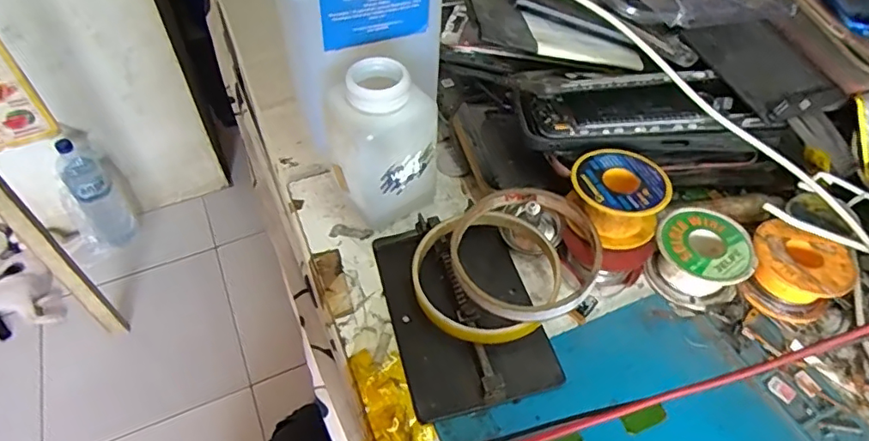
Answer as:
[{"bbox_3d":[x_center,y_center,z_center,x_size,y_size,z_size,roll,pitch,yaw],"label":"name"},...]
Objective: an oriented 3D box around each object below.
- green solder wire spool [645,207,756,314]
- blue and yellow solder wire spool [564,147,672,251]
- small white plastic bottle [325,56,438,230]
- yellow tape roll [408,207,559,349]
[{"bbox_3d":[0.155,0.021,0.325,0.051,0.029,0.052,0,51,0],"label":"green solder wire spool"},{"bbox_3d":[0.104,-0.014,0.321,0.052,0.029,0.051,0,51,0],"label":"blue and yellow solder wire spool"},{"bbox_3d":[-0.033,-0.043,0.333,0.053,0.097,0.050,-30,57,-22],"label":"small white plastic bottle"},{"bbox_3d":[0.030,0.033,0.318,0.084,0.020,0.080,-10,51,-8],"label":"yellow tape roll"}]

